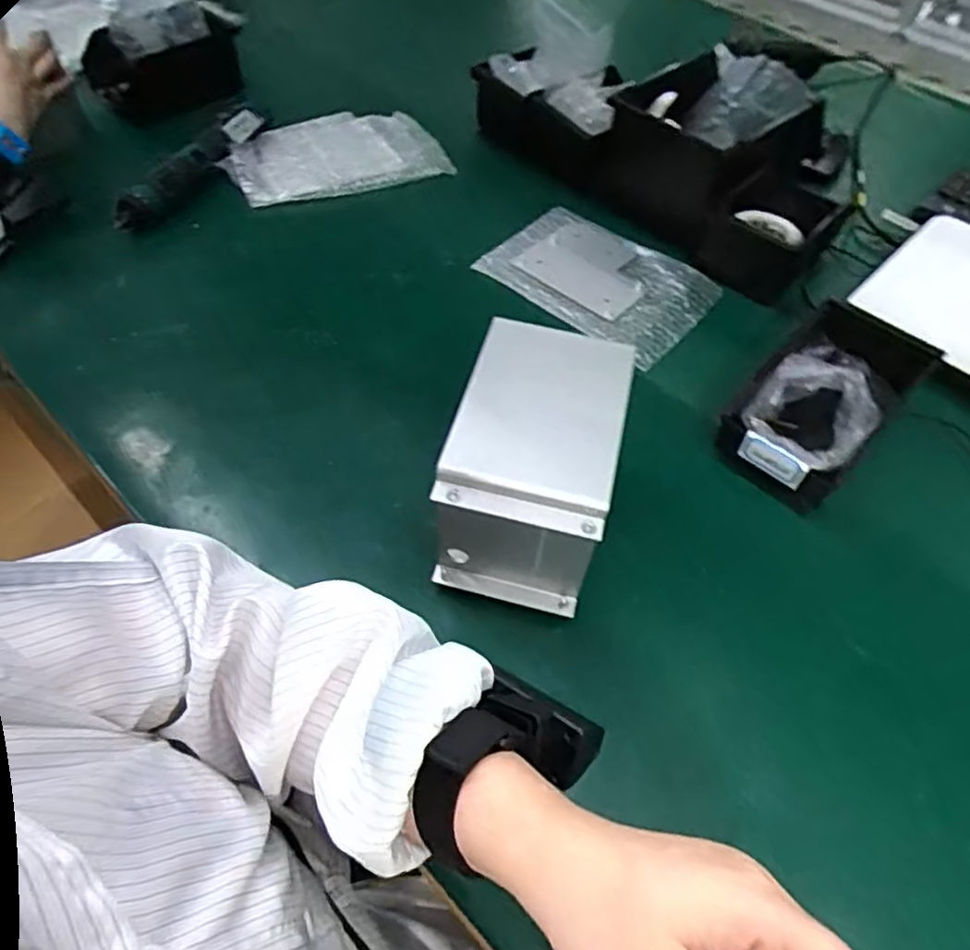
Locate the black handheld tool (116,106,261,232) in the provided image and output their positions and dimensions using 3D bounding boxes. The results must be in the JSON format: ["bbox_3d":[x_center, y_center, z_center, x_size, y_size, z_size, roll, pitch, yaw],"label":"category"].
[{"bbox_3d":[-0.317,-0.335,0.725,0.047,0.028,0.187,19,55,11],"label":"black handheld tool"}]

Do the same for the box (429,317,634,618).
[{"bbox_3d":[0.032,-0.001,0.486,0.106,0.135,0.165,13,54,6],"label":"box"}]

